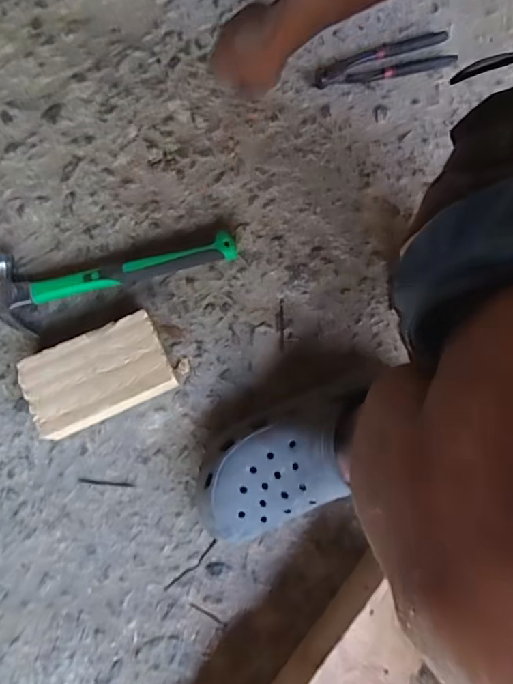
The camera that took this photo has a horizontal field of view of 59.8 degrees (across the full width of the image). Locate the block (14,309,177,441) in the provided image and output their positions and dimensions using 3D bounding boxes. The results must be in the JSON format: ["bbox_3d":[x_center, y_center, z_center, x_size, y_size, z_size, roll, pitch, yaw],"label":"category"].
[{"bbox_3d":[-0.195,0.041,0.561,0.172,0.050,0.105,-24,81,-7],"label":"block"}]

